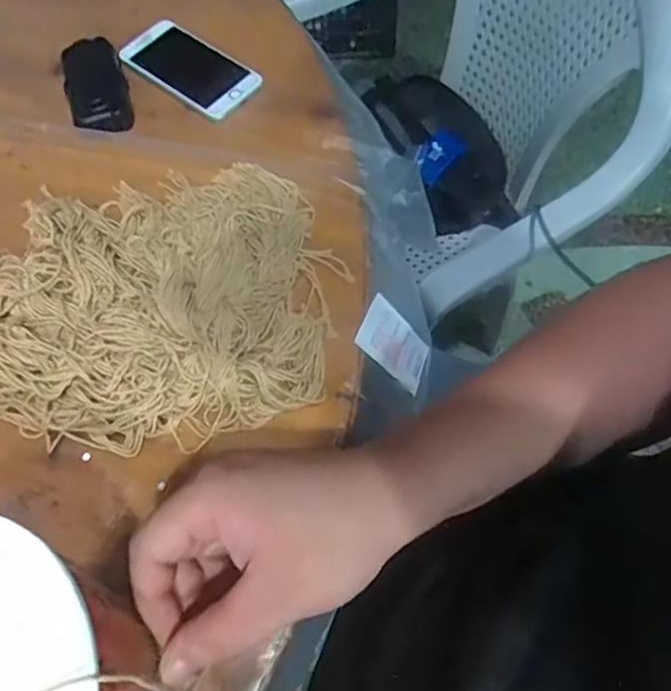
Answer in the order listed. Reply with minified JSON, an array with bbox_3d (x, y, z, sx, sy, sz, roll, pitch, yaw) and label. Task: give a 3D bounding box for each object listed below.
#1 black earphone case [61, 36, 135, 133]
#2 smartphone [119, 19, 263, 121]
[{"bbox_3d":[-0.212,-0.230,0.522,0.050,0.014,0.101,-15,67,-6],"label":"black earphone case"},{"bbox_3d":[-0.130,-0.253,0.535,0.131,0.007,0.066,36,71,15],"label":"smartphone"}]

